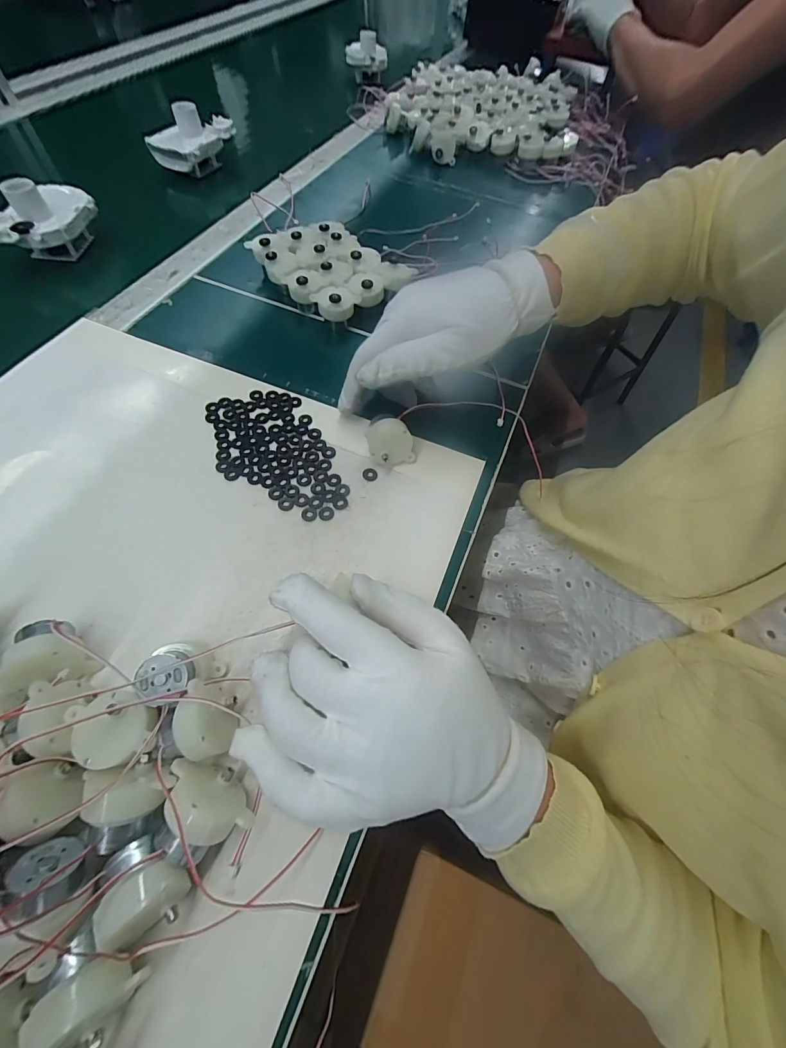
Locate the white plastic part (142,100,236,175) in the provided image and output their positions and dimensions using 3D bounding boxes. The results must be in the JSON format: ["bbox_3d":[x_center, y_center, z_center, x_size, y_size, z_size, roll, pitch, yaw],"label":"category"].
[{"bbox_3d":[-0.250,-0.483,0.467,0.061,0.054,0.099,28,64,10],"label":"white plastic part"}]

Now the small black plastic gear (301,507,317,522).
[{"bbox_3d":[-0.058,-0.007,0.259,0.010,0.004,0.011,2,62,-3],"label":"small black plastic gear"}]

